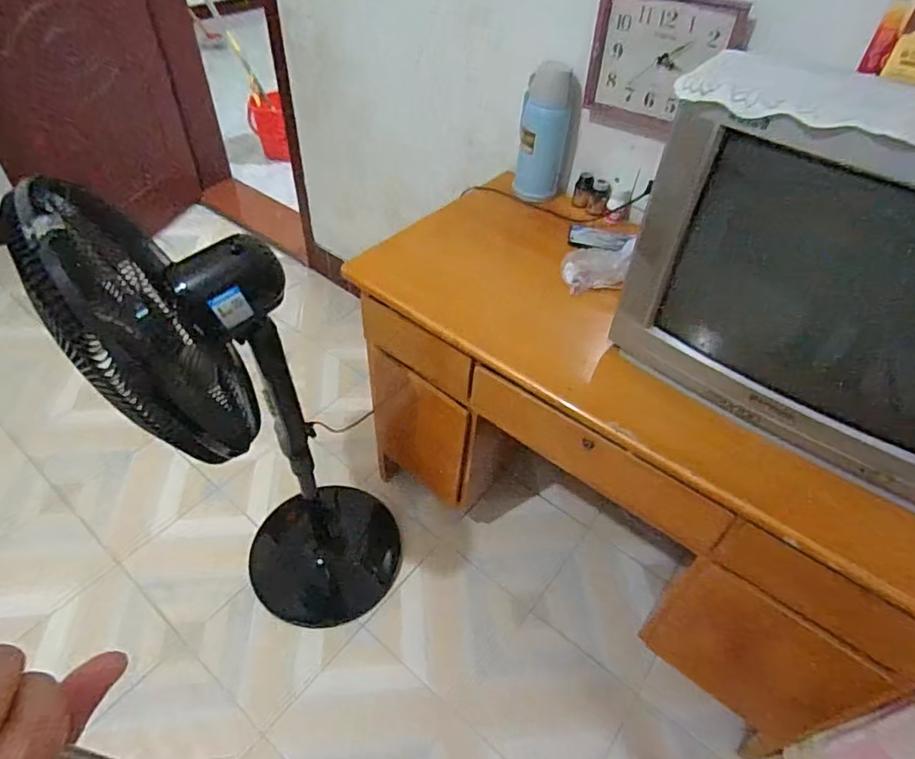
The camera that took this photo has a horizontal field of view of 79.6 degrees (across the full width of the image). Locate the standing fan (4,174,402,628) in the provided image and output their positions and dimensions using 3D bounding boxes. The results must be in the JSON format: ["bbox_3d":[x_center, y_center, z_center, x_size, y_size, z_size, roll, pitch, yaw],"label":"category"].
[{"bbox_3d":[-0.353,0.138,1.105,0.414,1.148,0.337,-26,51,-26],"label":"standing fan"}]

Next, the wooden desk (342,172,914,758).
[{"bbox_3d":[0.357,0.139,1.249,1.163,0.654,0.537,31,51,26],"label":"wooden desk"}]

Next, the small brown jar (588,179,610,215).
[{"bbox_3d":[0.334,-0.427,1.291,0.045,0.066,0.049,14,46,11],"label":"small brown jar"}]

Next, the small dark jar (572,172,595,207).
[{"bbox_3d":[0.302,-0.456,1.317,0.042,0.068,0.041,14,46,11],"label":"small dark jar"}]

